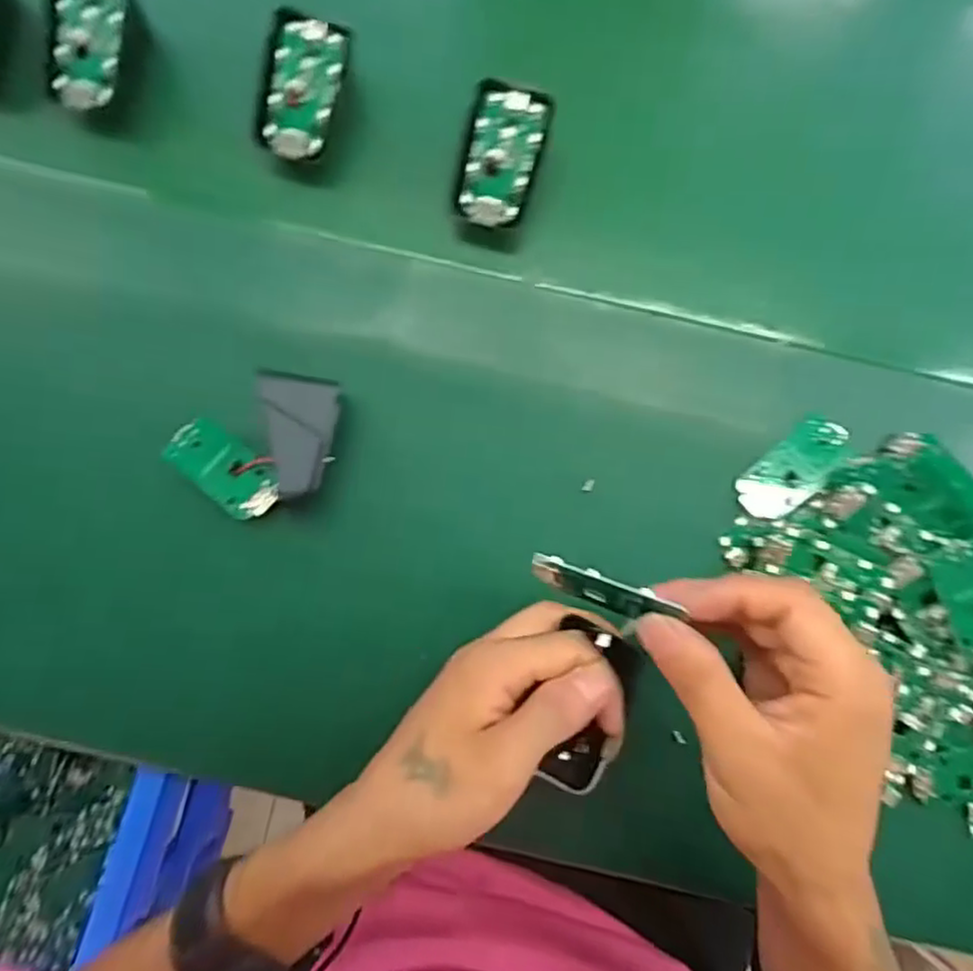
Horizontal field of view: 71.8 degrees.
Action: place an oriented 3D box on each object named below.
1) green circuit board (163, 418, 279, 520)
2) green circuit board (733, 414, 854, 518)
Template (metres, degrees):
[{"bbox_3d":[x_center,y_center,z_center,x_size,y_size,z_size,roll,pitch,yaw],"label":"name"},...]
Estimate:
[{"bbox_3d":[-0.137,-0.009,0.352,0.062,0.011,0.032,38,85,2],"label":"green circuit board"},{"bbox_3d":[0.164,-0.009,0.356,0.066,0.007,0.029,-41,87,-4],"label":"green circuit board"}]

